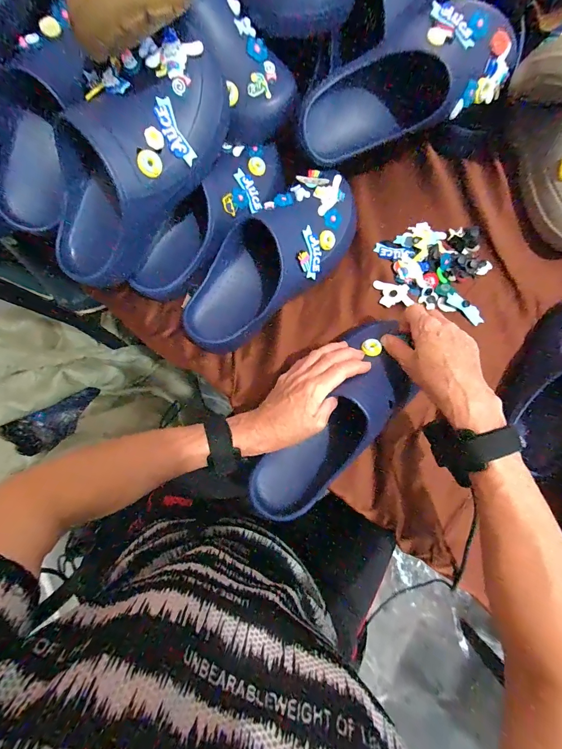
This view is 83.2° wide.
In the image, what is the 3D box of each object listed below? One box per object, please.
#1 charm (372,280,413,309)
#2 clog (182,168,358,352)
[{"bbox_3d":[0.160,-0.114,0.454,0.055,0.011,0.035,12,79,4],"label":"charm"},{"bbox_3d":[-0.010,-0.151,0.425,0.292,0.078,0.108,-42,80,-7],"label":"clog"}]

